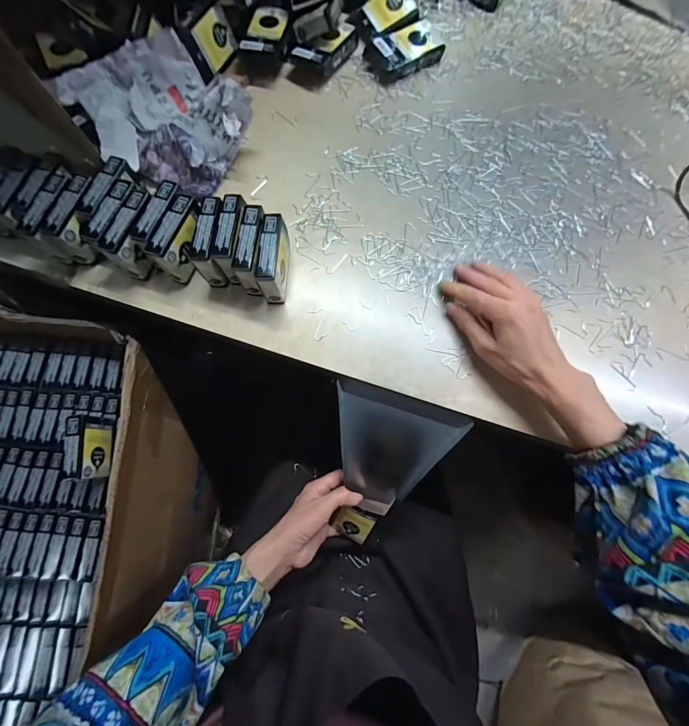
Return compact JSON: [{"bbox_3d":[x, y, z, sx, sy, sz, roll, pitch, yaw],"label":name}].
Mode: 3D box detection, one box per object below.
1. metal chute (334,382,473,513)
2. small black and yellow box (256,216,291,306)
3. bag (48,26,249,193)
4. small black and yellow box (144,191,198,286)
[{"bbox_3d":[0.050,0.107,0.394,0.136,0.026,0.151,17,115,6],"label":"metal chute"},{"bbox_3d":[-0.072,-0.107,0.350,0.022,0.057,0.075,4,75,0],"label":"small black and yellow box"},{"bbox_3d":[-0.216,-0.294,0.396,0.178,0.071,0.147,43,79,10],"label":"bag"},{"bbox_3d":[-0.173,-0.129,0.356,0.025,0.056,0.074,22,76,5],"label":"small black and yellow box"}]

